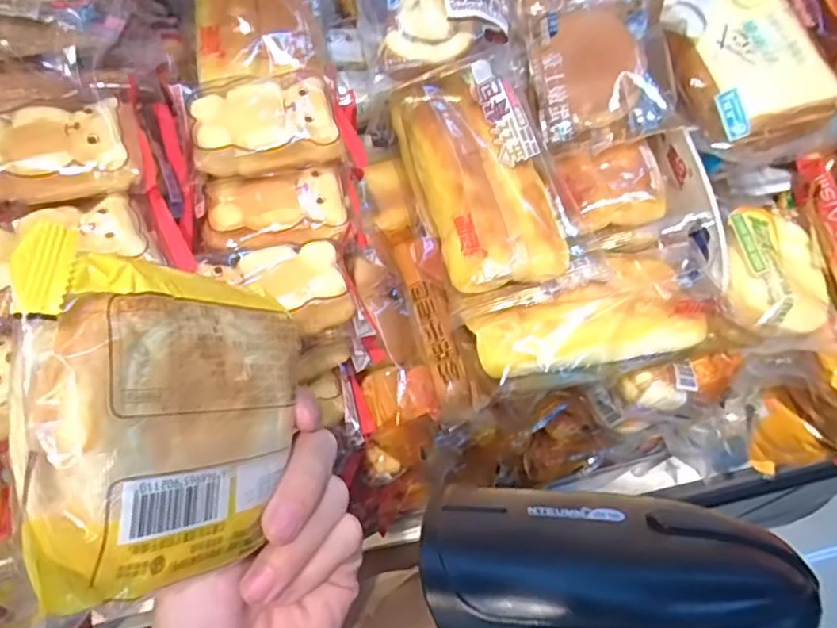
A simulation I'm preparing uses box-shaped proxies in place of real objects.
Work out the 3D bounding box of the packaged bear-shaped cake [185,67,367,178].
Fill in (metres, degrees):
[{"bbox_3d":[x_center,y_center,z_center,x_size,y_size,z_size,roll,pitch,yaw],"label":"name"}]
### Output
[{"bbox_3d":[-0.081,-0.109,0.359,0.091,0.023,0.055,-10,61,-11],"label":"packaged bear-shaped cake"}]

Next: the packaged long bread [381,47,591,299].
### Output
[{"bbox_3d":[0.043,-0.101,0.401,0.083,0.044,0.166,-11,61,-11],"label":"packaged long bread"}]

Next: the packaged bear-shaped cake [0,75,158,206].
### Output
[{"bbox_3d":[-0.190,-0.088,0.328,0.094,0.022,0.063,-13,61,-12],"label":"packaged bear-shaped cake"}]

